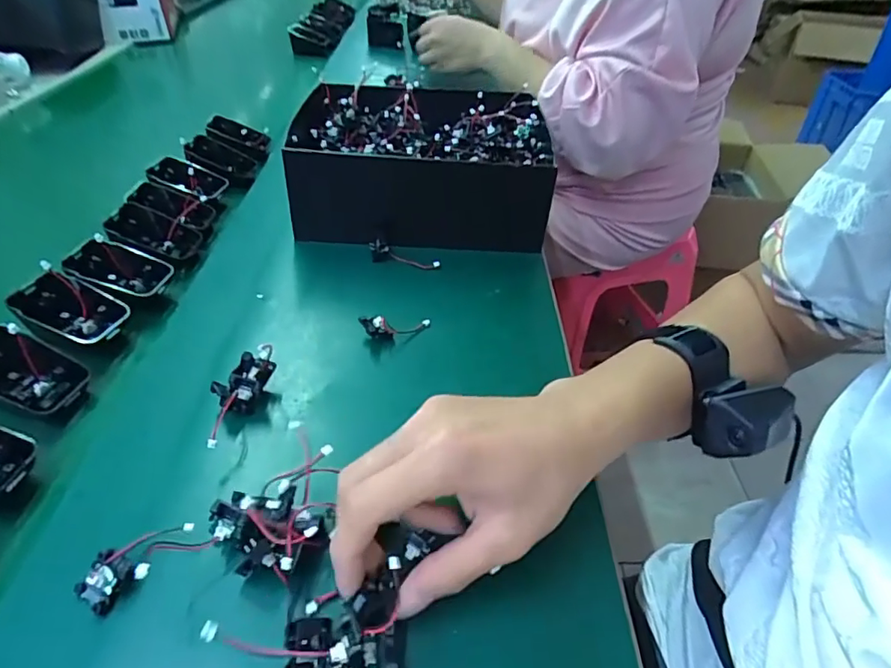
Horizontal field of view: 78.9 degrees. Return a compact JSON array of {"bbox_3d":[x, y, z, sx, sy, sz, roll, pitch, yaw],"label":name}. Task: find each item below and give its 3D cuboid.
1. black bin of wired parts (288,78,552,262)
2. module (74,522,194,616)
[{"bbox_3d":[-0.023,-0.182,0.548,0.239,0.093,0.236,-1,41,-4],"label":"black bin of wired parts"},{"bbox_3d":[-0.152,0.109,0.266,0.021,0.013,0.051,27,46,26],"label":"module"}]

